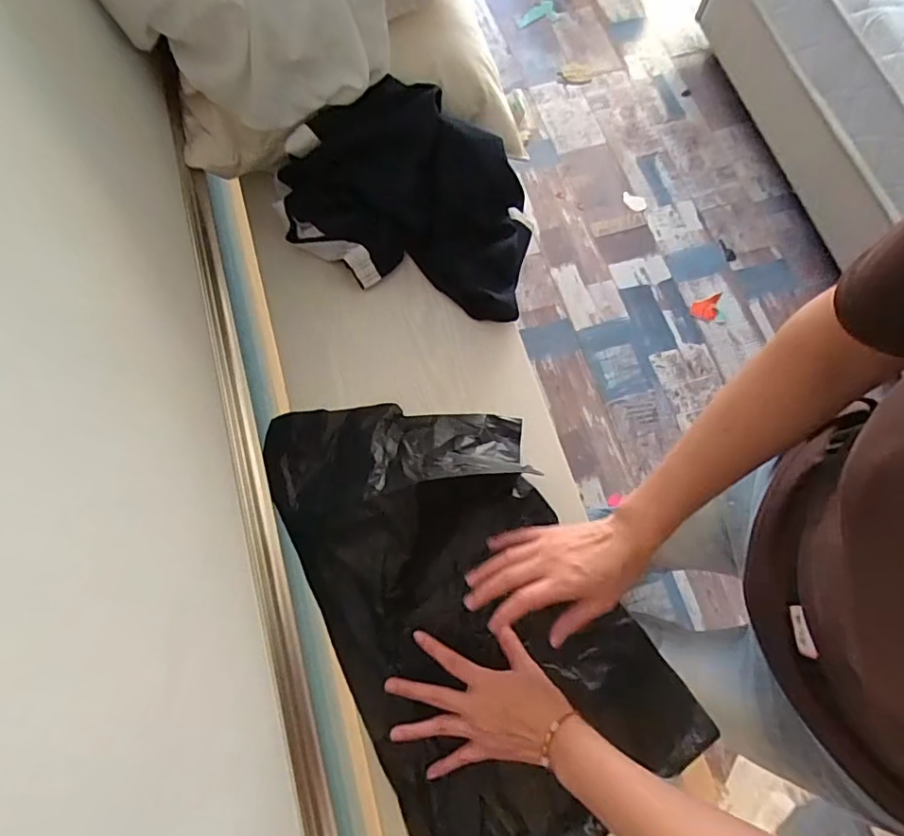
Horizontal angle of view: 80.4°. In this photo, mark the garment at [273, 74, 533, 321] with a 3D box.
[{"bbox_3d":[-0.053,-0.260,0.636,0.307,0.155,0.177,13,73,3],"label":"garment"}]

